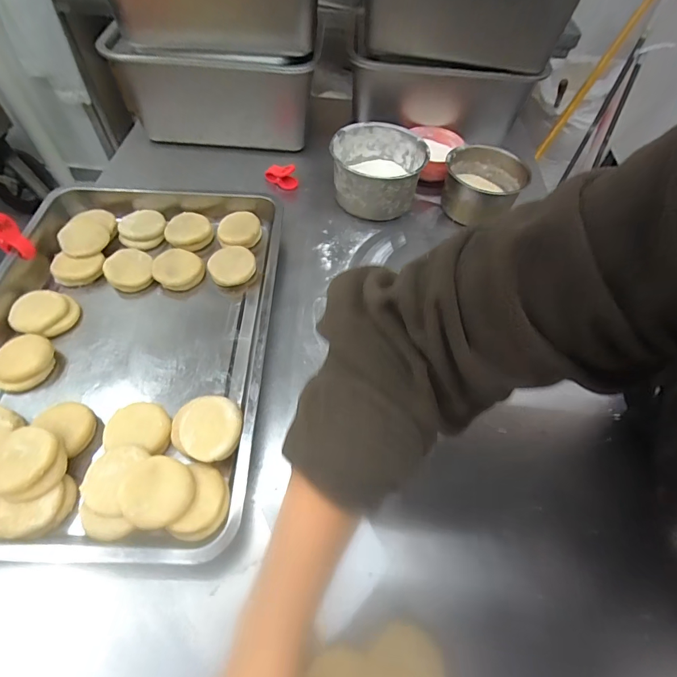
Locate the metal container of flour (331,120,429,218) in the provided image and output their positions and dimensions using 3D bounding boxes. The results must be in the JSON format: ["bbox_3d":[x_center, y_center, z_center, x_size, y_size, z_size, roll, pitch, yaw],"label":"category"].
[{"bbox_3d":[0.063,-0.271,0.638,0.141,0.087,0.143,6,56,0],"label":"metal container of flour"}]

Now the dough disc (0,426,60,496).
[{"bbox_3d":[-0.304,0.114,0.367,0.059,0.011,0.062,2,57,-3],"label":"dough disc"}]

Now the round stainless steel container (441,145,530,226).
[{"bbox_3d":[0.232,-0.254,0.648,0.125,0.067,0.131,2,57,-3],"label":"round stainless steel container"}]

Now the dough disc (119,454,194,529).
[{"bbox_3d":[-0.169,0.142,0.362,0.065,0.011,0.061,2,57,-3],"label":"dough disc"}]

